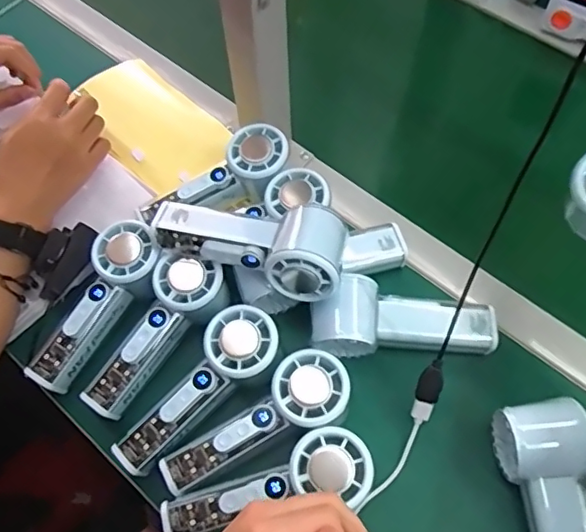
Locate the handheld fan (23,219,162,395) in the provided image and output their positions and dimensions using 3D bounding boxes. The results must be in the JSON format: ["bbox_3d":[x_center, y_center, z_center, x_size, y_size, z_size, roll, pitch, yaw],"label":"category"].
[{"bbox_3d":[-0.161,0.033,0.466,0.054,0.043,0.150,29,83,16],"label":"handheld fan"}]

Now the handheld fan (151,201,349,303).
[{"bbox_3d":[-0.034,-0.017,0.440,0.148,0.051,0.063,7,63,5],"label":"handheld fan"}]

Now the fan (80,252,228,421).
[{"bbox_3d":[-0.110,0.057,0.457,0.061,0.034,0.143,34,83,18],"label":"fan"}]

